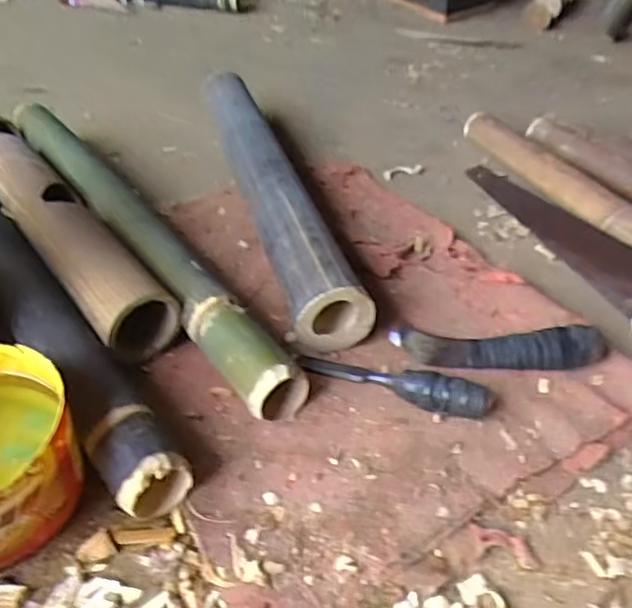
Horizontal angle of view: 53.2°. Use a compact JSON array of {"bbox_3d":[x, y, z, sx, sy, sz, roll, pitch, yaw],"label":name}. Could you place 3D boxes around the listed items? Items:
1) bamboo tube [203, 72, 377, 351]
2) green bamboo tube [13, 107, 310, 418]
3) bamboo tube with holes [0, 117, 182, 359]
[{"bbox_3d":[-0.071,-0.174,0.861,0.087,0.087,0.621,-9,43,-16],"label":"bamboo tube"},{"bbox_3d":[-0.223,-0.085,0.759,0.061,0.067,0.643,-24,49,-30],"label":"green bamboo tube"},{"bbox_3d":[-0.314,-0.104,0.750,0.079,0.065,0.505,-24,49,-30],"label":"bamboo tube with holes"}]

